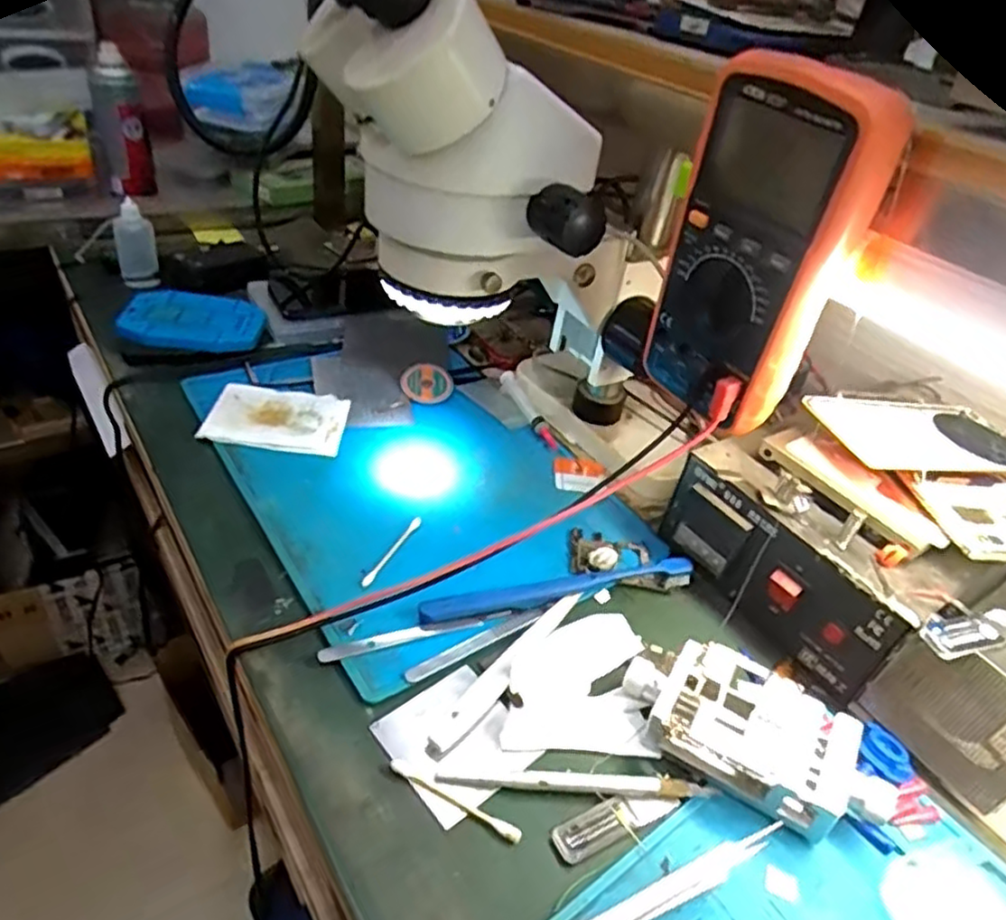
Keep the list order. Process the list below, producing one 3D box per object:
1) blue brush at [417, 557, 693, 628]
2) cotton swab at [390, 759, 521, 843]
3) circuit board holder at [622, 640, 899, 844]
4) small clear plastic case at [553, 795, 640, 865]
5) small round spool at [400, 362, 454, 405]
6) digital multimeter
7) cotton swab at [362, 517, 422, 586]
[{"bbox_3d":[0.038,0.083,0.441,0.184,0.013,0.015,-5,40,-16],"label":"blue brush"},{"bbox_3d":[-0.024,0.167,0.338,0.072,0.004,0.007,22,40,17],"label":"cotton swab"},{"bbox_3d":[0.133,0.147,0.369,0.134,0.034,0.064,30,43,26],"label":"circuit board holder"},{"bbox_3d":[0.045,0.181,0.335,0.041,0.004,0.018,-14,43,-25],"label":"small clear plastic case"},{"bbox_3d":[-0.068,-0.068,0.615,0.046,0.037,0.013,-13,0,-15],"label":"small round spool"},{"bbox_3d":[0.131,-0.103,0.354,0.048,0.171,0.090,-11,42,-25],"label":"digital multimeter"},{"bbox_3d":[-0.074,0.061,0.458,0.005,0.005,0.070,20,40,16],"label":"cotton swab"}]

